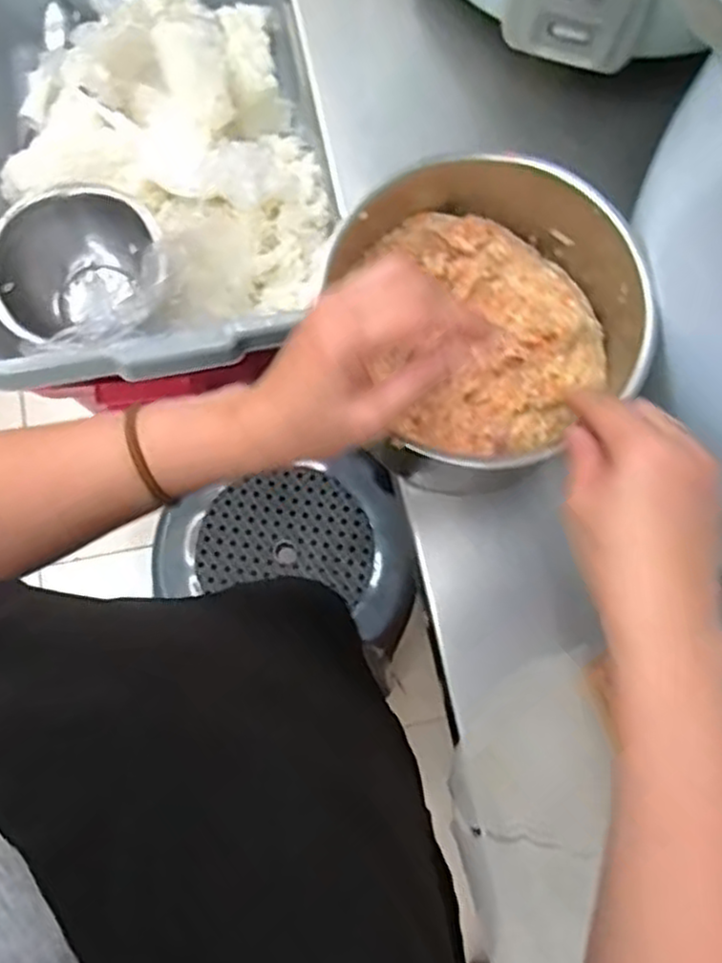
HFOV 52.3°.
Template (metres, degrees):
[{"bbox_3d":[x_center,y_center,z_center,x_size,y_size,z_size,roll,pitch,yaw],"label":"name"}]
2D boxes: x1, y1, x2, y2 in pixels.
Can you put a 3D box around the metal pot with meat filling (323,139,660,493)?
[{"bbox_3d":[0.087,-0.099,0.484,0.169,0.126,0.189,-13,77,-4],"label":"metal pot with meat filling"}]

